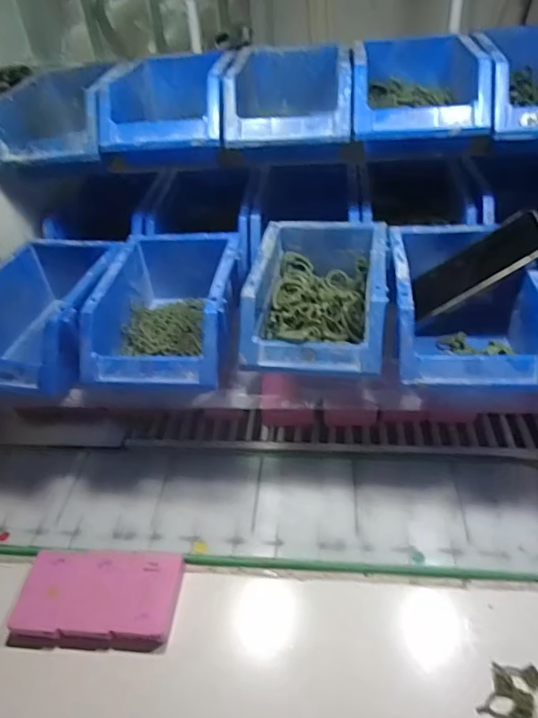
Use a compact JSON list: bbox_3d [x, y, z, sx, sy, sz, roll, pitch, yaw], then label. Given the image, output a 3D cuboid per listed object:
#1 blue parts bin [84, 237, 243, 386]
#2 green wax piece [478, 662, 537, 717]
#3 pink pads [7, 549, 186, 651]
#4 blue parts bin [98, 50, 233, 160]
[{"bbox_3d":[-0.094,-0.050,0.495,0.122,0.069,0.181,1,40,8],"label":"blue parts bin"},{"bbox_3d":[0.173,0.234,0.362,0.032,0.004,0.046,19,46,26],"label":"green wax piece"},{"bbox_3d":[-0.143,0.199,0.430,0.131,0.015,0.076,-1,40,6],"label":"pink pads"},{"bbox_3d":[-0.104,-0.270,0.578,0.128,0.104,0.201,-3,40,3],"label":"blue parts bin"}]

